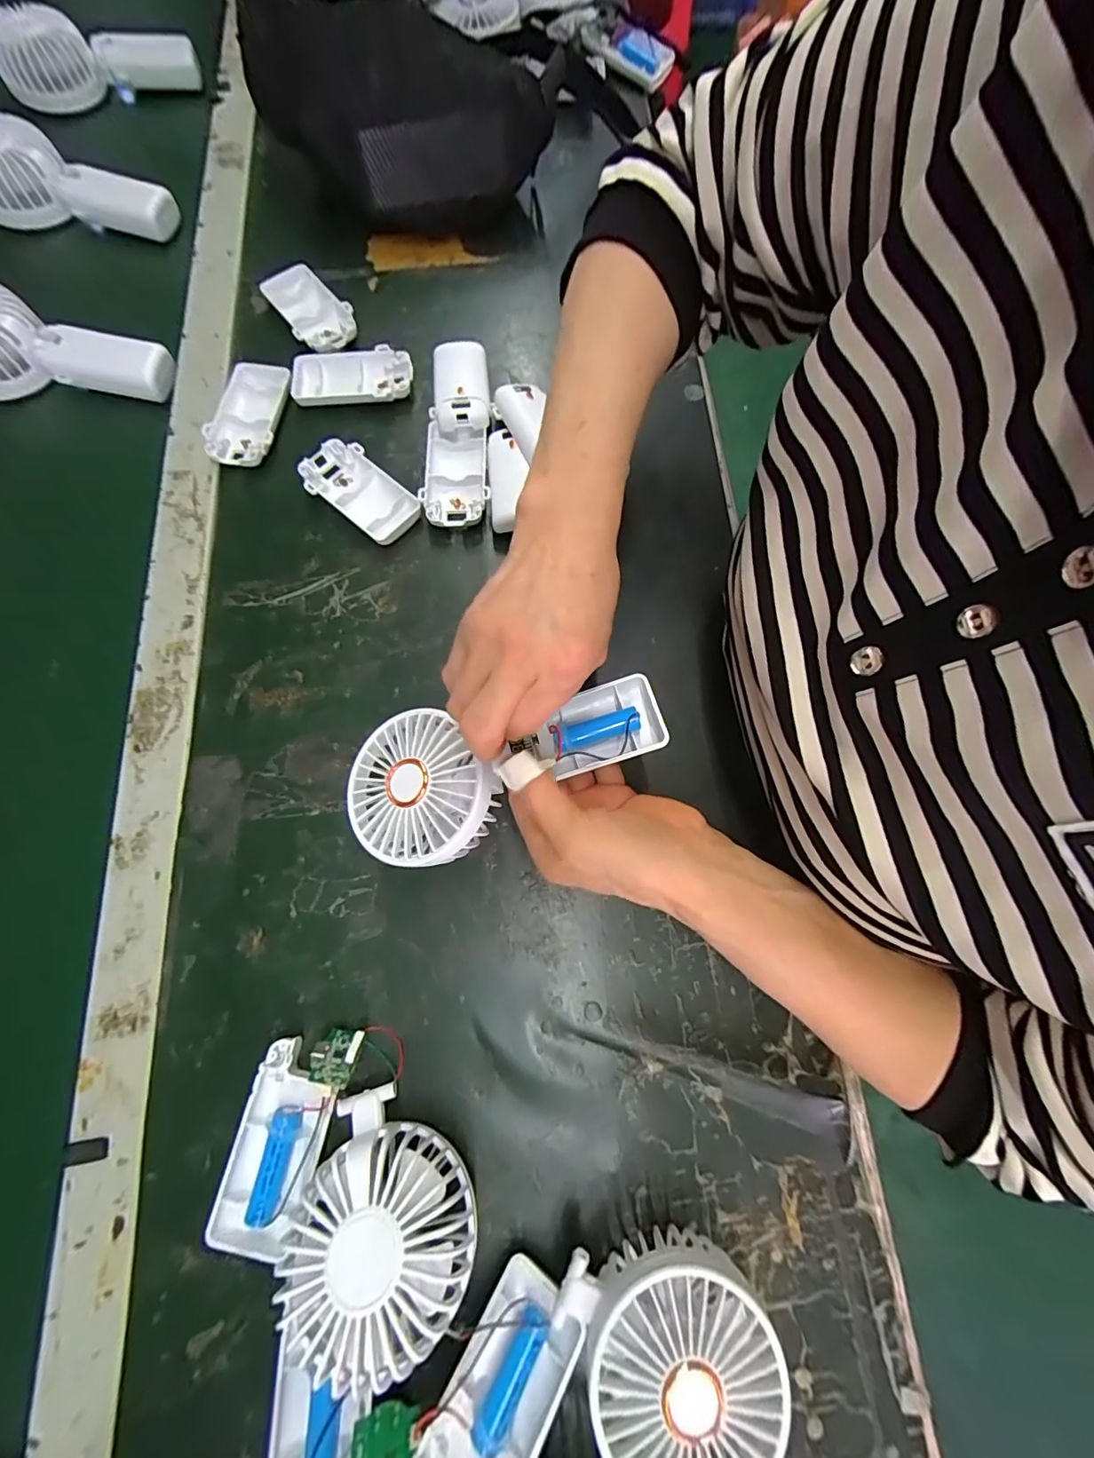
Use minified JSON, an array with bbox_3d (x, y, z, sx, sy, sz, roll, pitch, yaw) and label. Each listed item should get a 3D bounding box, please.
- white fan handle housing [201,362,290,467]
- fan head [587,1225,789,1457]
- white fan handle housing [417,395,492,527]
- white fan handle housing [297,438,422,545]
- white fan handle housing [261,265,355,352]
[{"bbox_3d":[-0.233,-0.249,0.391,0.050,0.013,0.092,7,74,0],"label":"white fan handle housing"},{"bbox_3d":[0.065,0.291,0.236,0.079,0.045,0.083,0,75,-2],"label":"fan head"},{"bbox_3d":[-0.069,-0.200,0.376,0.048,0.026,0.100,-2,75,-2],"label":"white fan handle housing"},{"bbox_3d":[-0.141,-0.179,0.373,0.093,0.014,0.048,41,77,9],"label":"white fan handle housing"},{"bbox_3d":[-0.203,-0.362,0.425,0.048,0.013,0.098,-35,78,-10],"label":"white fan handle housing"}]

